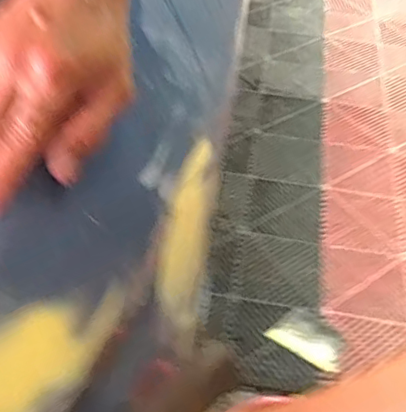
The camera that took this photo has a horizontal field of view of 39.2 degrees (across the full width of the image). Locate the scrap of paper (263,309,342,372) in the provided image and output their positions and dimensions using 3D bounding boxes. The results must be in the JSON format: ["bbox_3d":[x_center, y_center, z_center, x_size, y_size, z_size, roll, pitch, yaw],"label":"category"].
[{"bbox_3d":[0.224,0.270,1.192,0.152,0.008,0.105,29,52,20],"label":"scrap of paper"}]

